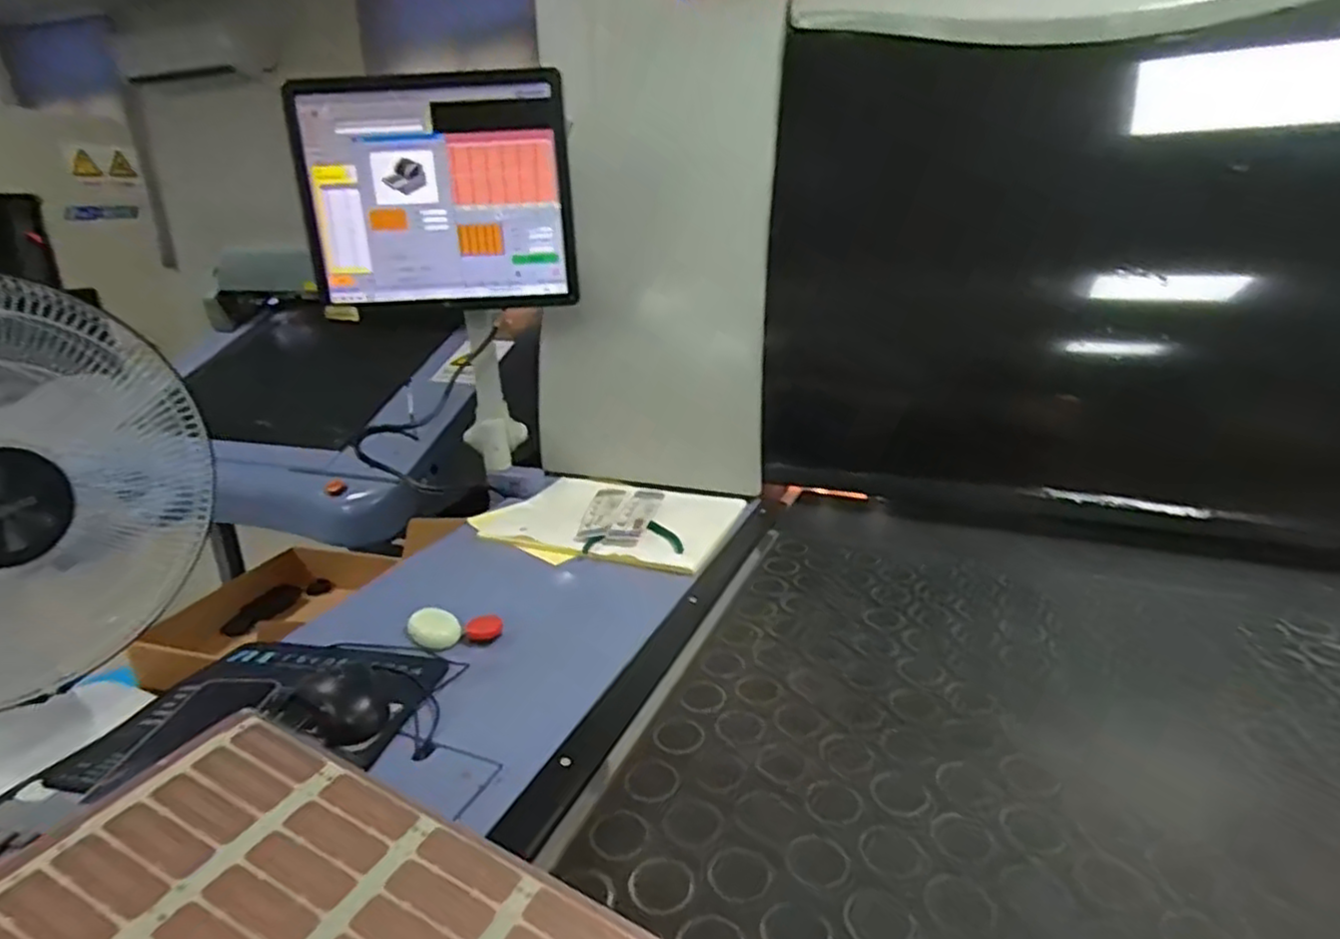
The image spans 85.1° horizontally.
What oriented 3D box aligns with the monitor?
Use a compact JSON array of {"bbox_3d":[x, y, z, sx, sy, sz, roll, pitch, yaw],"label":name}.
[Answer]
[{"bbox_3d":[-0.334,-0.392,1.037,0.388,0.317,0.073,2,14,4],"label":"monitor"}]

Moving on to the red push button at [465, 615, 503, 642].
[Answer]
[{"bbox_3d":[-0.210,0.178,0.825,0.041,0.019,0.031,-7,20,-16],"label":"red push button"}]

